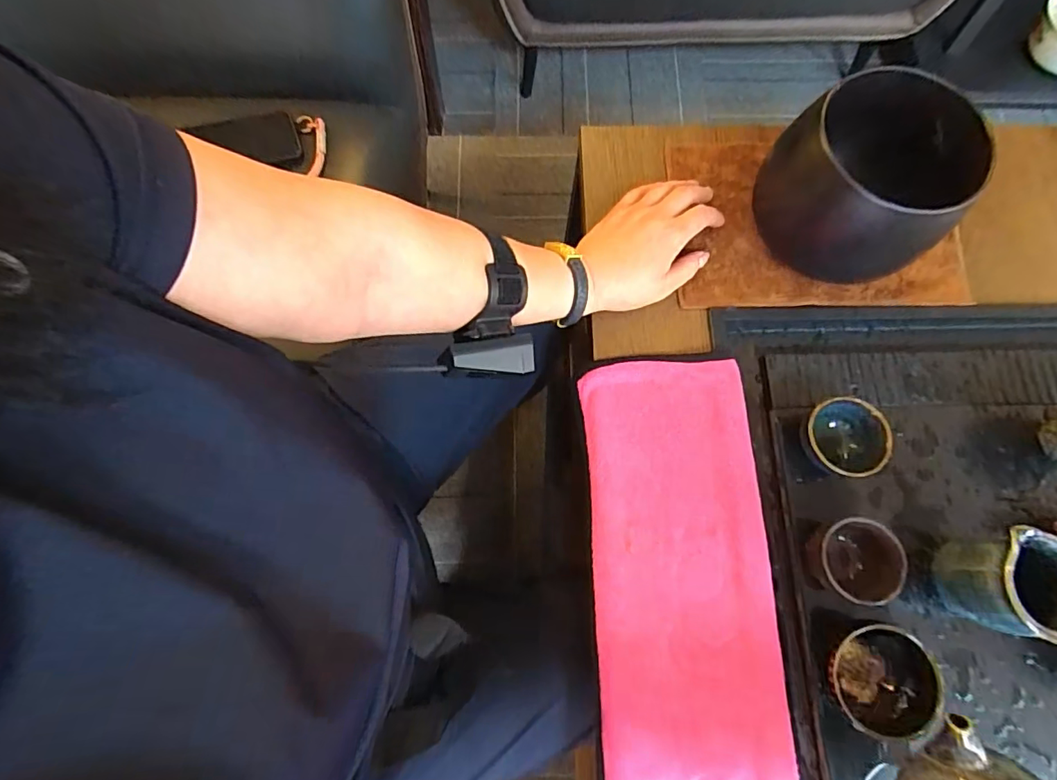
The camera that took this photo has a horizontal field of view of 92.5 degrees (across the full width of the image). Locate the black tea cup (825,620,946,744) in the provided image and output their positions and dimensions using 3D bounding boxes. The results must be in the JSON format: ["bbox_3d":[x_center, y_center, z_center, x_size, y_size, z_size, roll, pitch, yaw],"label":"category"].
[{"bbox_3d":[0.255,0.207,0.358,0.063,0.048,0.071,30,76,7],"label":"black tea cup"}]

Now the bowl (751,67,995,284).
[{"bbox_3d":[0.270,-0.162,0.414,0.114,0.102,0.125,0,75,-1],"label":"bowl"}]

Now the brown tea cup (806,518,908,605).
[{"bbox_3d":[0.244,0.129,0.387,0.055,0.053,0.060,5,75,0],"label":"brown tea cup"}]

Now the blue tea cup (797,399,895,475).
[{"bbox_3d":[0.253,0.039,0.408,0.056,0.046,0.060,0,75,-1],"label":"blue tea cup"}]

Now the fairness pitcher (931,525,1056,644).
[{"bbox_3d":[0.342,0.138,0.368,0.065,0.087,0.071,8,75,1],"label":"fairness pitcher"}]

